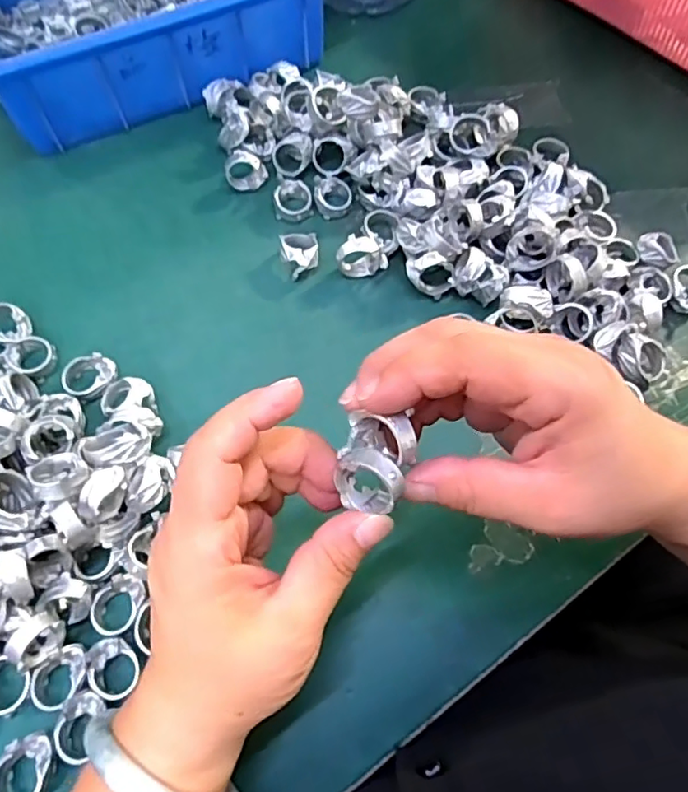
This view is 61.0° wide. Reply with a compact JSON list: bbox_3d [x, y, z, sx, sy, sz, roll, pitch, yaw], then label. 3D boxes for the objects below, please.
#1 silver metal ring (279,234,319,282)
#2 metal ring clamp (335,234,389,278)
[{"bbox_3d":[-0.027,-0.089,0.364,0.023,0.017,0.028,-3,67,-2],"label":"silver metal ring"},{"bbox_3d":[0.011,-0.086,0.360,0.031,0.022,0.017,4,67,1],"label":"metal ring clamp"}]

